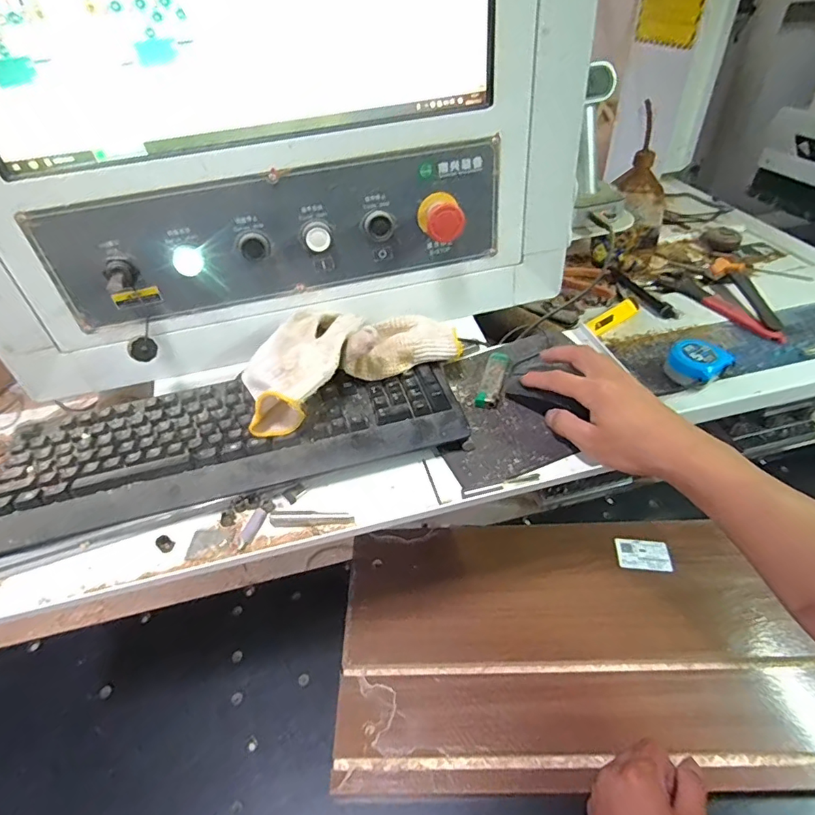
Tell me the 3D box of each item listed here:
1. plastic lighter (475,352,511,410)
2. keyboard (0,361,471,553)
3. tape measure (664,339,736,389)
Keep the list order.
[{"bbox_3d":[0.097,-0.032,0.554,0.023,0.010,0.092,11,44,16],"label":"plastic lighter"},{"bbox_3d":[-0.173,0.023,0.499,0.440,0.025,0.156,-12,42,-9],"label":"keyboard"},{"bbox_3d":[0.383,-0.059,0.658,0.062,0.039,0.069,-32,49,-27],"label":"tape measure"}]

